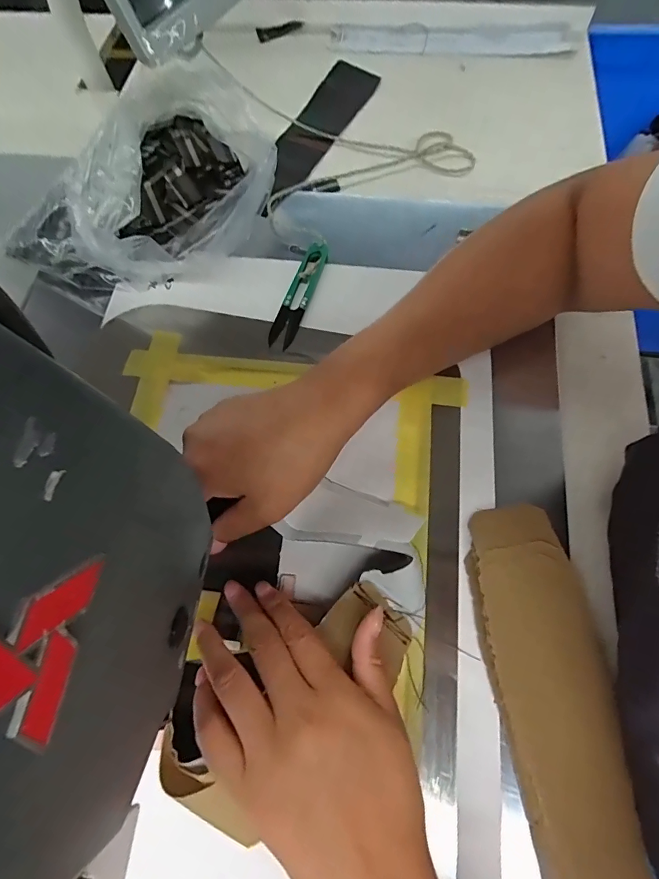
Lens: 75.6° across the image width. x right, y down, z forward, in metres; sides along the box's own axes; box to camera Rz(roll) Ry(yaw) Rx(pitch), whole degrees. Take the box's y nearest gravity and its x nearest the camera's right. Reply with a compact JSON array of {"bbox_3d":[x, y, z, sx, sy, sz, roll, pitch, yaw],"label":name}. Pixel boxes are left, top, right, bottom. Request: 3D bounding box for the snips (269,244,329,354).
[{"bbox_3d":[-0.026,-0.124,0.358,0.022,0.011,0.101,16,71,8],"label":"snips"}]

